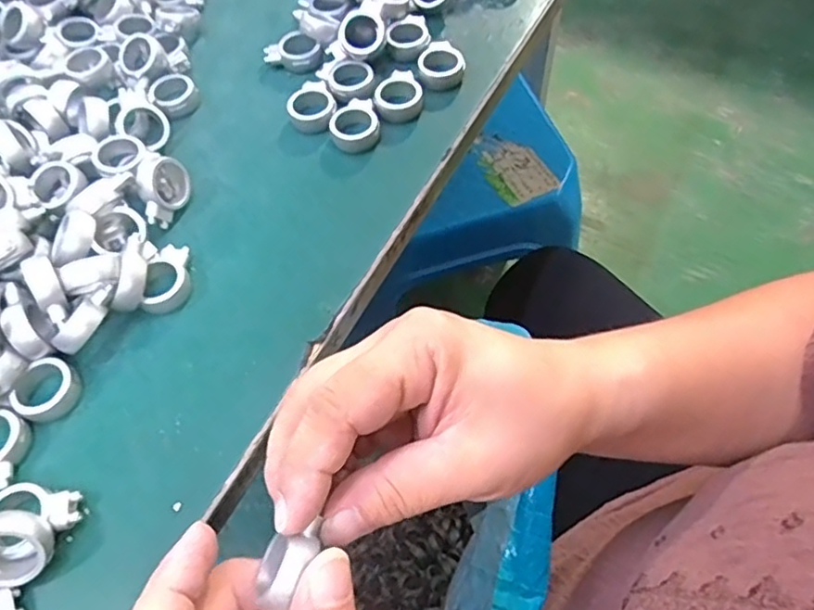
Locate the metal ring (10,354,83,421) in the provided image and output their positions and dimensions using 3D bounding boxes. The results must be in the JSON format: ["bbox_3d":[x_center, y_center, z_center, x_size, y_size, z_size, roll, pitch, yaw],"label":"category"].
[{"bbox_3d":[-0.150,0.035,0.254,0.024,0.011,0.023,-1,60,3],"label":"metal ring"}]

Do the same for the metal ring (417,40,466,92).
[{"bbox_3d":[0.020,-0.135,0.344,0.026,0.010,0.033,0,60,3],"label":"metal ring"}]

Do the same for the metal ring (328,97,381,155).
[{"bbox_3d":[-0.028,-0.096,0.324,0.026,0.009,0.032,-6,60,0],"label":"metal ring"}]

